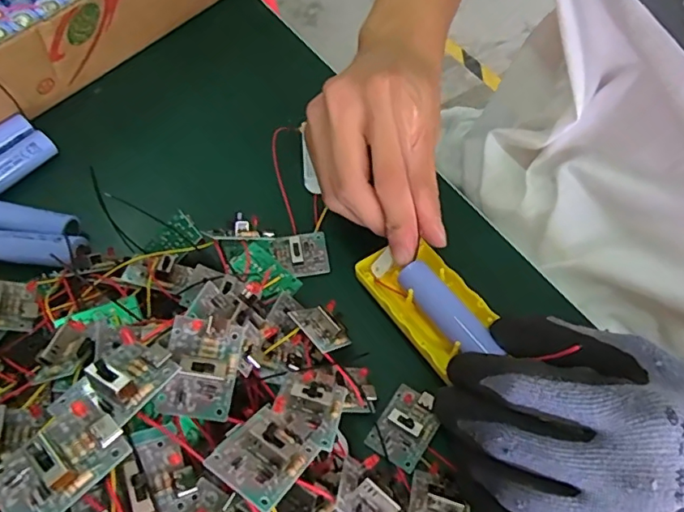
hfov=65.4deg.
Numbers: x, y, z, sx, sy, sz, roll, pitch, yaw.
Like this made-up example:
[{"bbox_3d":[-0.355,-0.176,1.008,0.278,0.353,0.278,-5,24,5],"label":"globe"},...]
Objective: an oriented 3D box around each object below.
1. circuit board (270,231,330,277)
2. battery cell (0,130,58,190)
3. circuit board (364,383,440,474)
[{"bbox_3d":[-0.024,-0.001,0.306,0.031,0.009,0.025,-8,73,-9],"label":"circuit board"},{"bbox_3d":[-0.211,-0.054,0.332,0.018,0.015,0.064,27,63,17],"label":"battery cell"},{"bbox_3d":[0.031,0.080,0.254,0.026,0.010,0.035,31,64,19],"label":"circuit board"}]

